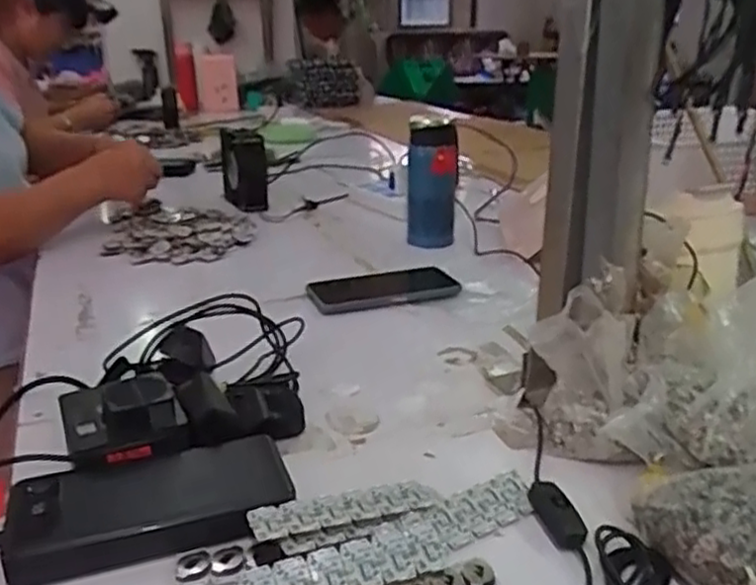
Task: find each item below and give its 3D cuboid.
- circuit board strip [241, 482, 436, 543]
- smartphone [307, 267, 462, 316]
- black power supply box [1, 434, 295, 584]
[{"bbox_3d":[-0.017,0.122,0.401,0.110,0.005,0.028,-4,22,-25],"label":"circuit board strip"},{"bbox_3d":[0.003,-0.005,0.775,0.165,0.012,0.089,-10,23,-26],"label":"smartphone"},{"bbox_3d":[-0.129,0.125,0.410,0.152,0.026,0.071,-7,22,-19],"label":"black power supply box"}]

